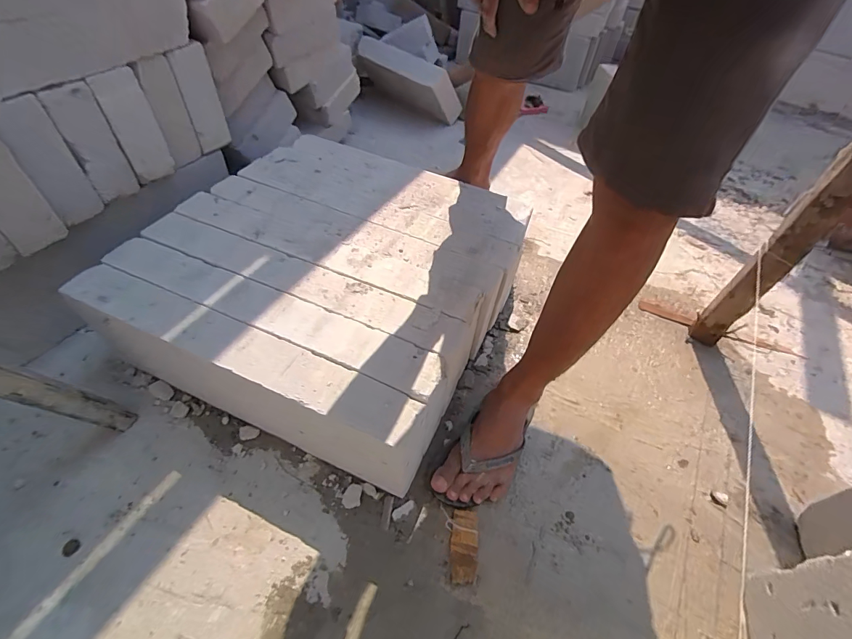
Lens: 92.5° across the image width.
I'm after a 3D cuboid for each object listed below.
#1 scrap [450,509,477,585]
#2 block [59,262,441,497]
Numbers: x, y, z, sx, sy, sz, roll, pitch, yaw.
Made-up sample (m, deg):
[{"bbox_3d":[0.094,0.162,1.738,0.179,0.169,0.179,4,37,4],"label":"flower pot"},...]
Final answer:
[{"bbox_3d":[0.056,0.336,0.609,0.039,0.010,0.096,4,50,0],"label":"scrap"},{"bbox_3d":[-0.291,0.093,0.654,0.593,0.194,0.085,21,52,13],"label":"block"}]

